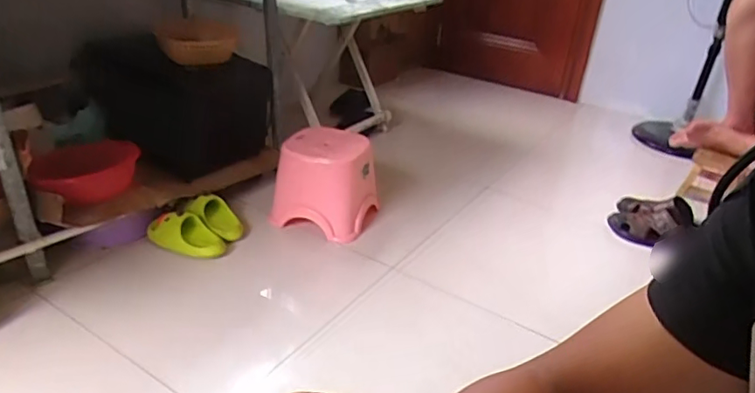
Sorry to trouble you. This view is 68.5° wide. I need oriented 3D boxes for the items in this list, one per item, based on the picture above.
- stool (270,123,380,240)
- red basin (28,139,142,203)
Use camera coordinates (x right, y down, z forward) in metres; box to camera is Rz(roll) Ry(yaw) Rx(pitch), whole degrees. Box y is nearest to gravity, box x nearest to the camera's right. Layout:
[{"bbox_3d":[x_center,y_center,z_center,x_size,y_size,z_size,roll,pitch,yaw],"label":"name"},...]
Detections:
[{"bbox_3d":[-0.134,-0.029,1.593,0.226,0.262,0.264,18,31,22],"label":"stool"},{"bbox_3d":[-0.690,-0.062,1.328,0.234,0.104,0.237,-12,33,-28],"label":"red basin"}]

